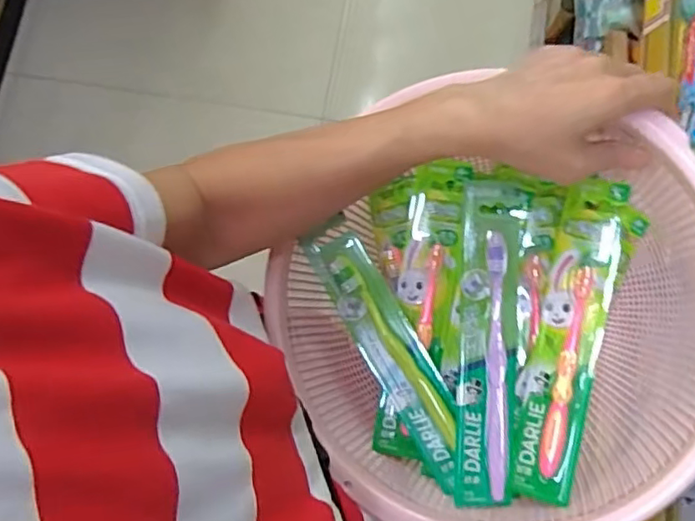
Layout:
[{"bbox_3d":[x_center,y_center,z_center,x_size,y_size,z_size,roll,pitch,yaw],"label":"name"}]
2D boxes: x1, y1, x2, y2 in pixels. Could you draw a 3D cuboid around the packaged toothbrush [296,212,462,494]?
[{"bbox_3d":[0.033,0.064,0.438,0.040,0.026,0.202,-30,79,-5],"label":"packaged toothbrush"}]

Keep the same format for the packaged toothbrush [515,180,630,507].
[{"bbox_3d":[0.156,0.055,0.423,0.041,0.029,0.221,15,79,4],"label":"packaged toothbrush"}]

